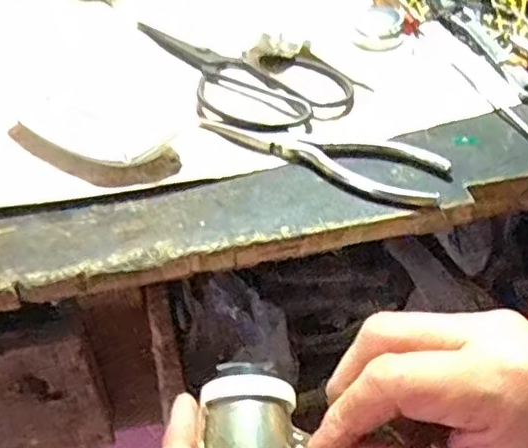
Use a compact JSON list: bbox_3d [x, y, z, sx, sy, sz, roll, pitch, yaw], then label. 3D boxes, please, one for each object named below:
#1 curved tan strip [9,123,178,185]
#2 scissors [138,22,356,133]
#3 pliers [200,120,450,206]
[{"bbox_3d":[-0.105,-0.040,0.377,0.107,0.005,0.046,3,42,1],"label":"curved tan strip"},{"bbox_3d":[-0.011,-0.119,0.456,0.101,0.020,0.181,-18,46,-20],"label":"scissors"},{"bbox_3d":[0.033,-0.043,0.377,0.149,0.013,0.045,20,45,19],"label":"pliers"}]

